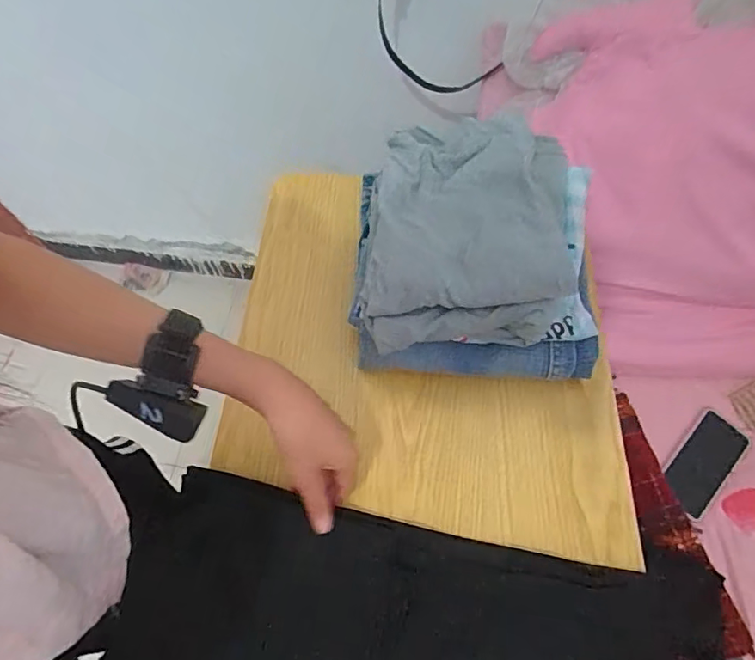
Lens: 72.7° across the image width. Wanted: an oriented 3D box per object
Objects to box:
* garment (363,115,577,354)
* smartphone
[{"bbox_3d":[0.088,-0.108,0.506,0.193,0.071,0.239,2,61,4],"label":"garment"},{"bbox_3d":[0.481,0.196,0.757,0.071,0.012,0.157,35,76,29],"label":"smartphone"}]

